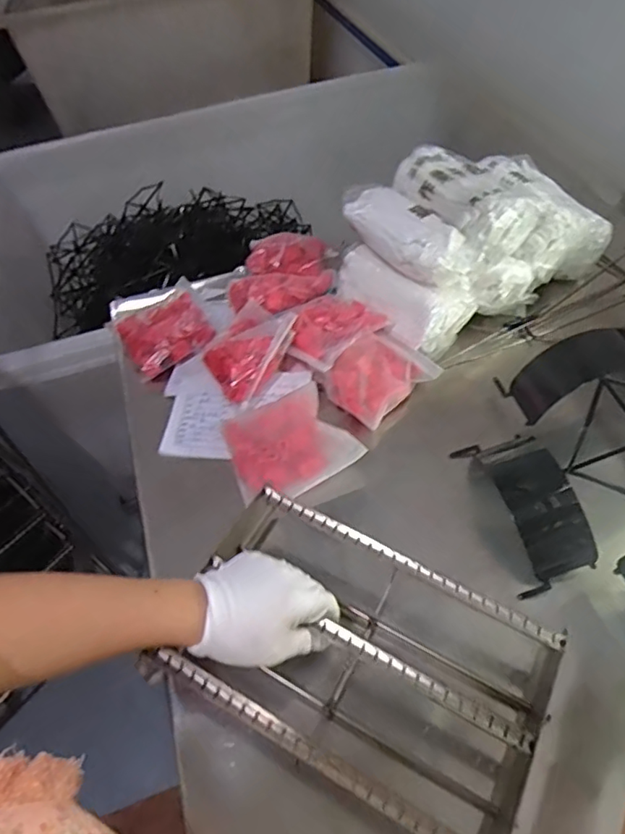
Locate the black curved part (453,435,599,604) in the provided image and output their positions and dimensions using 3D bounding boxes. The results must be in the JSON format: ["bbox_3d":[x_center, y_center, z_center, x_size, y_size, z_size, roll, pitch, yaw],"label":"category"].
[{"bbox_3d":[0.232,0.085,0.597,0.085,0.064,0.177,-11,52,-4],"label":"black curved part"}]

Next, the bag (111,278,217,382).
[{"bbox_3d":[-0.211,-0.130,0.795,0.124,0.039,0.143,-27,55,-16],"label":"bag"}]

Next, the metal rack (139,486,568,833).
[{"bbox_3d":[0.039,0.212,0.493,0.307,0.074,0.197,24,57,21],"label":"metal rack"}]

